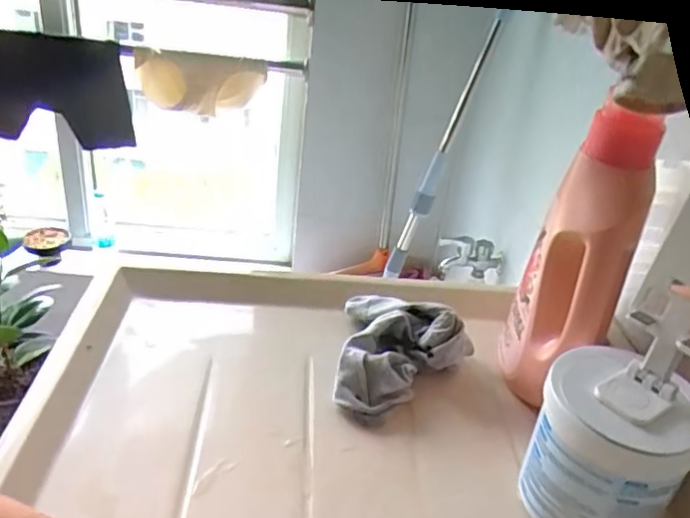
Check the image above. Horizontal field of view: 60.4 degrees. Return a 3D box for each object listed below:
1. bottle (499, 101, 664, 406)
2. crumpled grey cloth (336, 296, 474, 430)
[{"bbox_3d":[0.205,0.015,0.535,0.079,0.283,0.092,19,32,20],"label":"bottle"},{"bbox_3d":[0.057,0.093,0.596,0.126,0.076,0.145,11,30,7],"label":"crumpled grey cloth"}]

